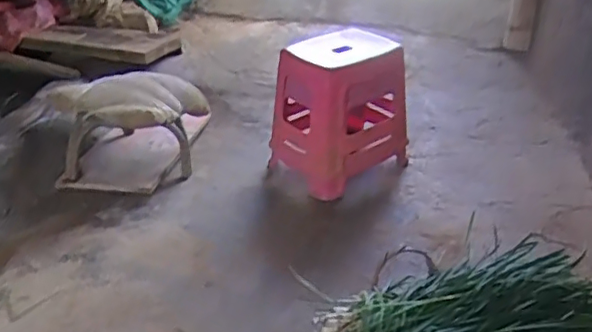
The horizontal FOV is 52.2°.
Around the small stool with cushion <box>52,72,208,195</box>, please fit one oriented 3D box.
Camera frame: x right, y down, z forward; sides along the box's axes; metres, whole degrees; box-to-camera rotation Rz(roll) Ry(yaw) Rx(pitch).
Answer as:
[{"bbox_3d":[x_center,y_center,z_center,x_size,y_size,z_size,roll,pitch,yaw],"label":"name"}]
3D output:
[{"bbox_3d":[-0.486,-0.111,1.838,0.455,0.283,0.346,-3,27,-14],"label":"small stool with cushion"}]

